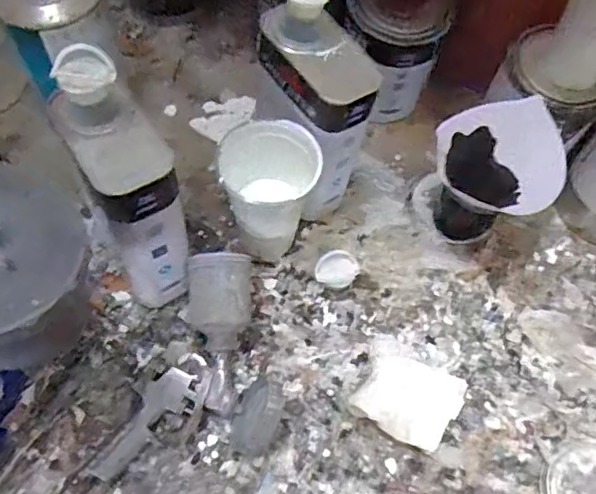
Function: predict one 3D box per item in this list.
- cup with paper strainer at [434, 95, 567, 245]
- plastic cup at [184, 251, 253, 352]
[{"bbox_3d":[0.182,-0.065,0.575,0.114,0.127,0.095,0,64,-3],"label":"cup with paper strainer"},{"bbox_3d":[-0.070,0.052,0.520,0.062,0.076,0.076,0,64,-4],"label":"plastic cup"}]

